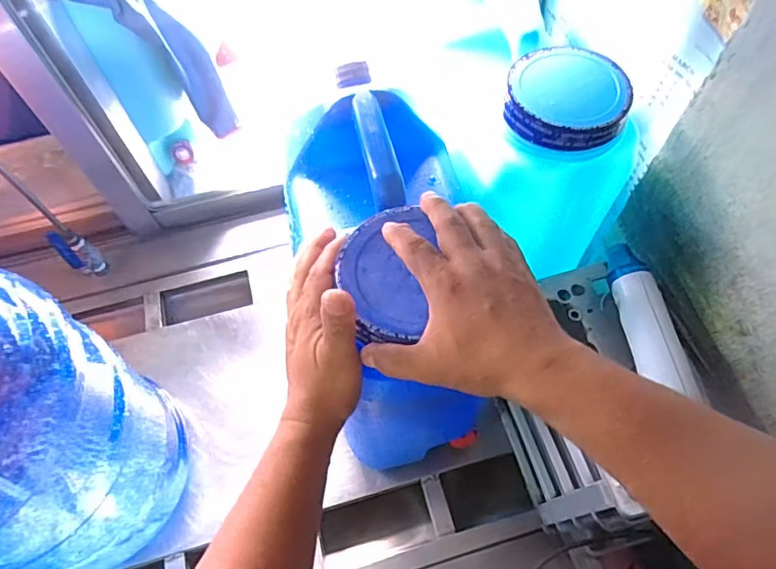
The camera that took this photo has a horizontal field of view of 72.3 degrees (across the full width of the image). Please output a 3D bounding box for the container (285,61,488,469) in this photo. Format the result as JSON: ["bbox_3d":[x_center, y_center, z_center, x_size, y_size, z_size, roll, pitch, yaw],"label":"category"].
[{"bbox_3d":[0.001,0.007,0.604,0.160,0.387,0.298,-13,62,-5],"label":"container"}]

